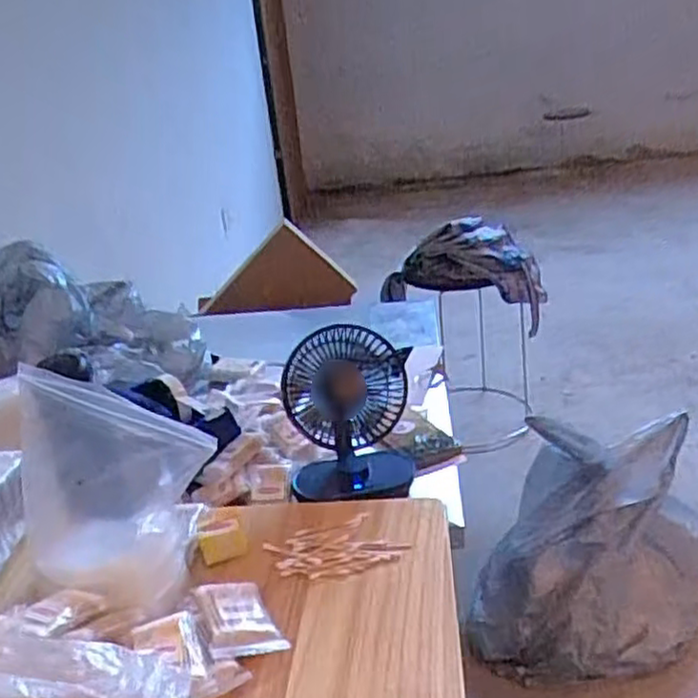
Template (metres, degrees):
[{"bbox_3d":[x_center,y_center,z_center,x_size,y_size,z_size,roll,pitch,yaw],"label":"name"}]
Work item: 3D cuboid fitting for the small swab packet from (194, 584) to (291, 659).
[{"bbox_3d":[-0.097,0.237,0.633,0.061,0.021,0.088,-8,24,-21],"label":"small swab packet"}]

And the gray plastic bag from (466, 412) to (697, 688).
[{"bbox_3d":[0.416,0.330,1.205,0.409,0.341,0.304,-1,24,14],"label":"gray plastic bag"}]

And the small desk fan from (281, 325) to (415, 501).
[{"bbox_3d":[-0.004,0.065,0.922,0.150,0.194,0.185,-5,23,4],"label":"small desk fan"}]

